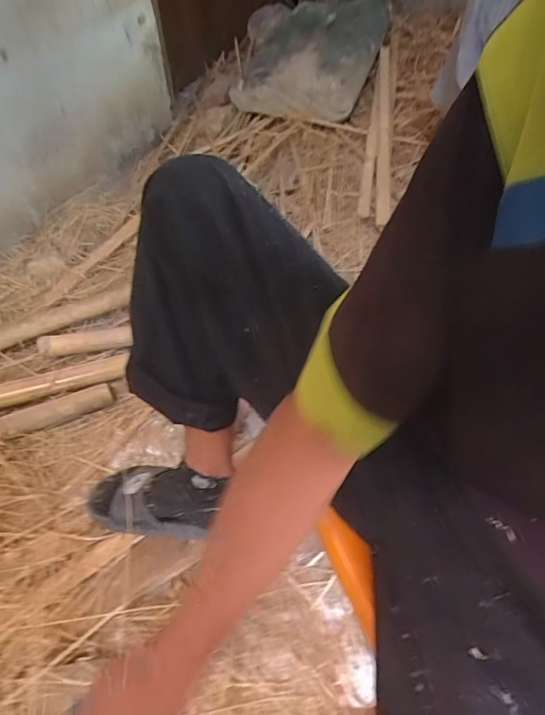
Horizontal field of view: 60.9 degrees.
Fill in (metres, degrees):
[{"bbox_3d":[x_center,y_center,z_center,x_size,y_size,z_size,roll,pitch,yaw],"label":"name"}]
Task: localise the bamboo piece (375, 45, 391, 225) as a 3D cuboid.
[{"bbox_3d":[0.299,-0.631,1.240,0.037,0.013,0.732,10,60,-4],"label":"bamboo piece"}]

